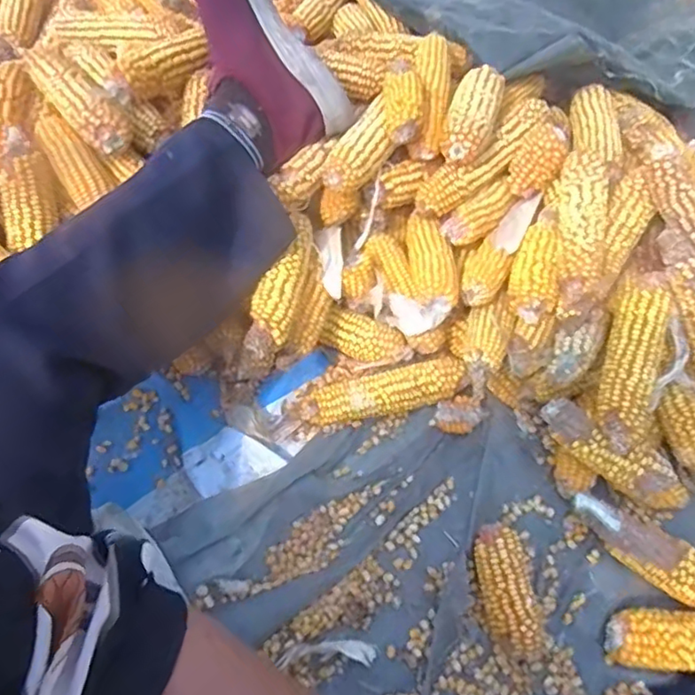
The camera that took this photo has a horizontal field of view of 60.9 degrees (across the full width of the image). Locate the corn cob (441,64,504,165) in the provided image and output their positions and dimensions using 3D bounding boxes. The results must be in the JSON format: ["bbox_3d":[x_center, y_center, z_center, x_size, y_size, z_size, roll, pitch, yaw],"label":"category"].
[{"bbox_3d":[0.137,-0.252,0.647,0.048,0.041,0.115,17,62,6],"label":"corn cob"}]

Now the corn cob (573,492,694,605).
[{"bbox_3d":[0.287,0.199,0.584,0.145,0.052,0.052,30,64,12],"label":"corn cob"}]

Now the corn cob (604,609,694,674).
[{"bbox_3d":[0.322,0.274,0.554,0.162,0.048,0.050,1,62,-2],"label":"corn cob"}]

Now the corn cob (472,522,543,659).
[{"bbox_3d":[0.152,0.232,0.568,0.049,0.043,0.116,-9,63,-8],"label":"corn cob"}]

